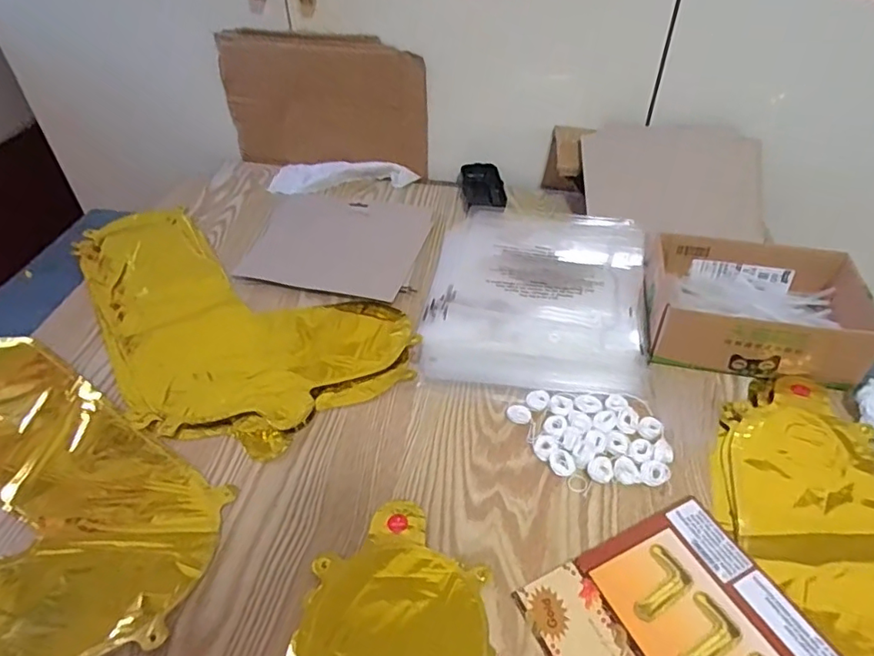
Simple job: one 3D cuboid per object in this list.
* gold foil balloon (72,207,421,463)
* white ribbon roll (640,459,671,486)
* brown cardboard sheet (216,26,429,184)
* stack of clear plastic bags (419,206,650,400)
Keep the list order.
[{"bbox_3d":[-0.227,-0.036,0.600,0.246,0.011,0.418,-28,50,-25],"label":"gold foil balloon"},{"bbox_3d":[0.171,0.115,0.438,0.021,0.007,0.020,-1,44,1],"label":"white ribbon roll"},{"bbox_3d":[-0.153,-0.299,0.752,0.277,0.164,0.043,11,45,13],"label":"brown cardboard sheet"},{"bbox_3d":[0.111,-0.048,0.613,0.224,0.012,0.294,6,44,8],"label":"stack of clear plastic bags"}]

